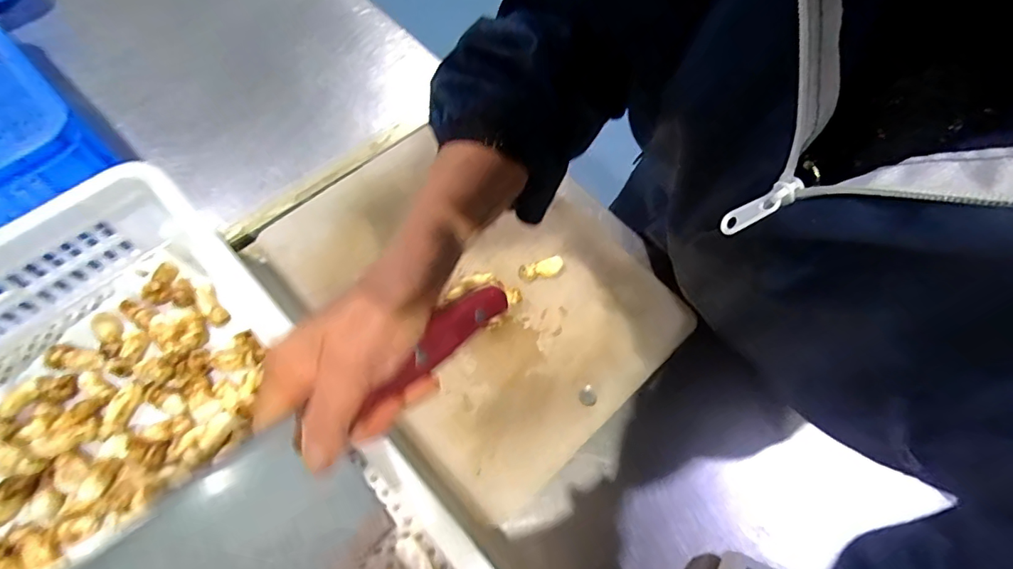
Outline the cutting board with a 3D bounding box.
[{"bbox_3d":[-0.029,-0.015,0.512,0.302,0.013,0.384,-40,73,-20],"label":"cutting board"}]

